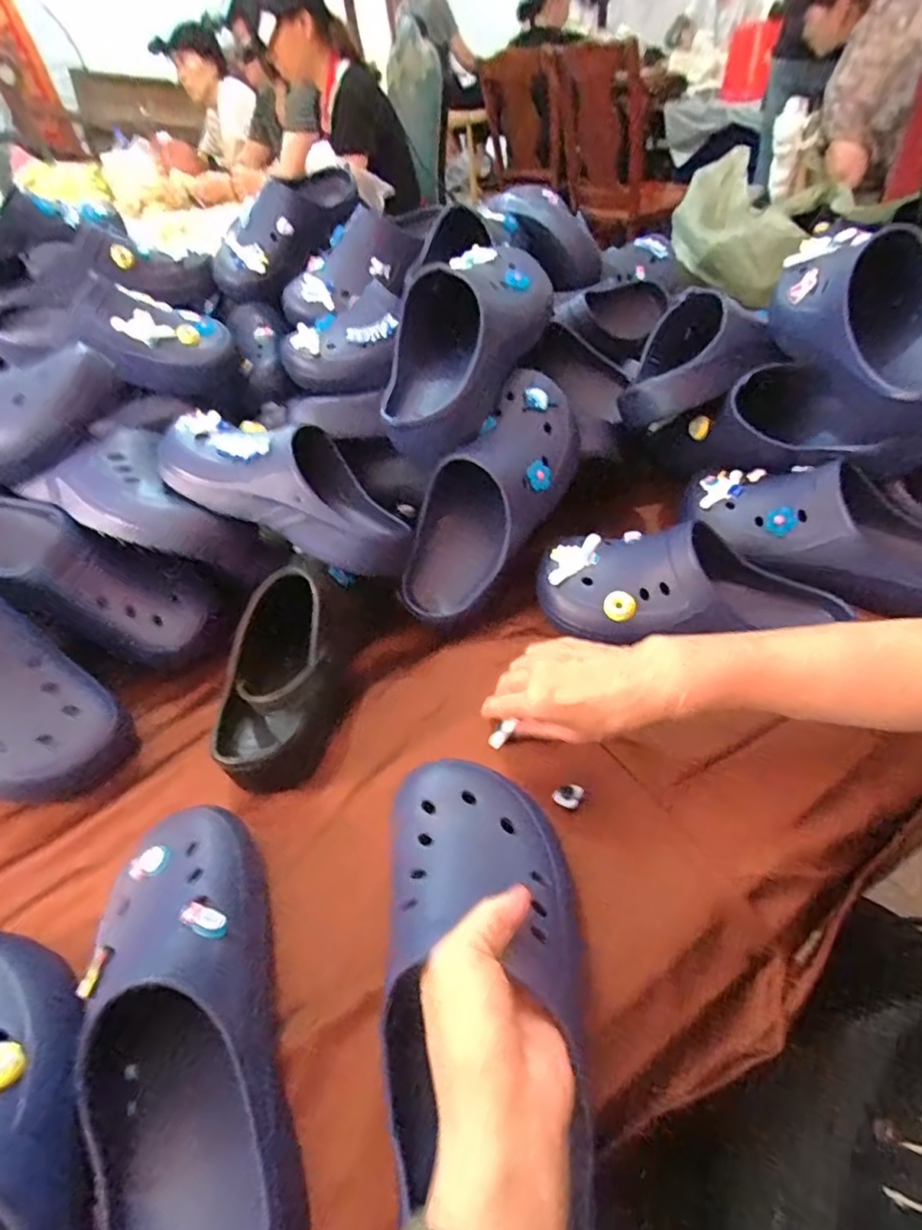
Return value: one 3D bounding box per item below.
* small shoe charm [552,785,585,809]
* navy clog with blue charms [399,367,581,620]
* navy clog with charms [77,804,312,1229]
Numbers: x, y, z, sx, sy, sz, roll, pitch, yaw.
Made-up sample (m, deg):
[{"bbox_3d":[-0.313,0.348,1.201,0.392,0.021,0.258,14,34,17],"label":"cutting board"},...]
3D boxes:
[{"bbox_3d":[0.077,0.130,0.429,0.019,0.009,0.018,-4,45,4],"label":"small shoe charm"},{"bbox_3d":[0.025,-0.111,0.552,0.103,0.098,0.246,36,96,35],"label":"navy clog with blue charms"},{"bbox_3d":[-0.159,0.225,0.323,0.102,0.082,0.256,-18,46,-10],"label":"navy clog with charms"}]

